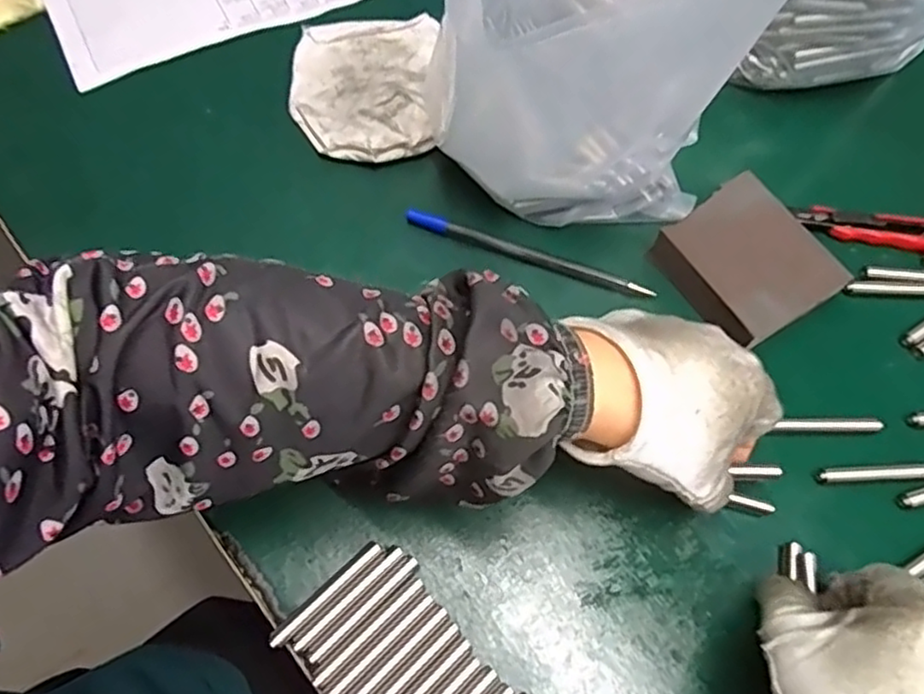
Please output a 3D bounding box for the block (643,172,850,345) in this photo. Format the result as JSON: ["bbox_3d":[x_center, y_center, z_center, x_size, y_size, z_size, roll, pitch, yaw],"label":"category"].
[{"bbox_3d":[0.153,-0.045,0.366,0.079,0.022,0.079,-30,69,-14],"label":"block"}]

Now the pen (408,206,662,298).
[{"bbox_3d":[0.036,-0.052,0.379,0.143,0.013,0.007,19,66,8],"label":"pen"}]

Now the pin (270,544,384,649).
[{"bbox_3d":[-0.058,0.106,0.292,0.058,0.004,0.007,-41,72,-18],"label":"pin"}]

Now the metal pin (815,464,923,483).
[{"bbox_3d":[0.200,0.061,0.326,0.058,0.007,0.007,-1,65,-2],"label":"metal pin"}]

